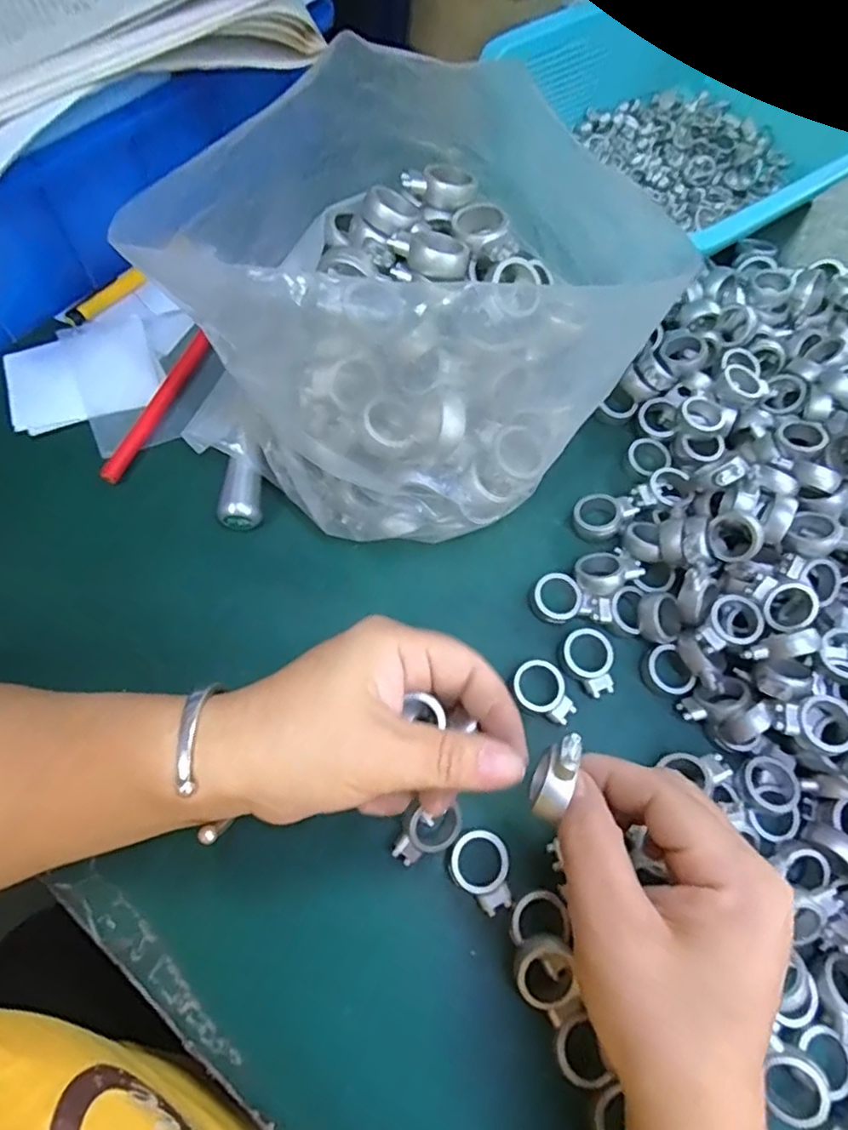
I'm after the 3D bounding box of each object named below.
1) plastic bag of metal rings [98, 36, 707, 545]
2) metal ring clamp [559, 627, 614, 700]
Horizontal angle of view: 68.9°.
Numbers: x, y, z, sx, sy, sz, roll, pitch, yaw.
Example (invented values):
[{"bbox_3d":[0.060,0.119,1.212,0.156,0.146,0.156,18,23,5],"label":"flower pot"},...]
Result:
[{"bbox_3d":[-0.004,-0.107,0.285,0.170,0.133,0.168,42,73,10],"label":"plastic bag of metal rings"},{"bbox_3d":[0.083,0.050,0.313,0.025,0.008,0.034,-7,69,-8],"label":"metal ring clamp"}]

